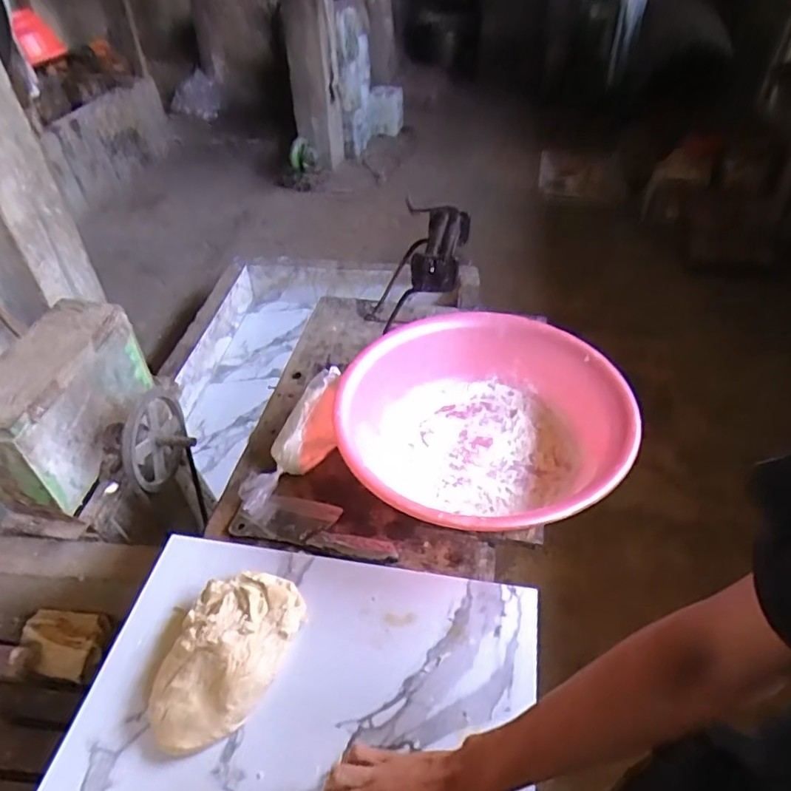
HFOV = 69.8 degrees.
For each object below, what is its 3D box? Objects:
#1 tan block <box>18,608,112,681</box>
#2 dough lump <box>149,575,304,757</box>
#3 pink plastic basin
[{"bbox_3d":[-0.619,0.460,1.055,0.154,0.041,0.111,4,43,7],"label":"tan block"},{"bbox_3d":[-0.190,0.290,0.641,0.128,0.048,0.195,9,44,12],"label":"dough lump"},{"bbox_3d":[0.124,0.040,0.852,0.394,0.151,0.406,-1,43,1],"label":"pink plastic basin"}]

